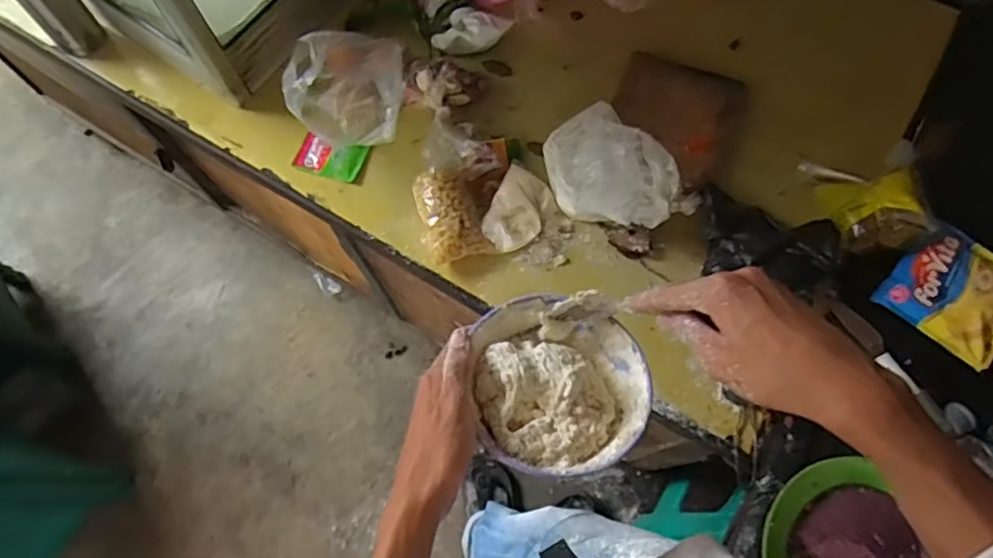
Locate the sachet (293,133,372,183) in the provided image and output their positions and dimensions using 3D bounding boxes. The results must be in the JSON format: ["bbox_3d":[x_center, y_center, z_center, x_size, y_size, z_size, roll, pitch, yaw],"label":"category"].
[{"bbox_3d":[-0.230,-0.166,0.864,0.096,0.014,0.064,18,65,8],"label":"sachet"}]

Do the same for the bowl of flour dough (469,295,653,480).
[{"bbox_3d":[0.051,0.080,0.491,0.127,0.052,0.136,0,71,0],"label":"bowl of flour dough"}]

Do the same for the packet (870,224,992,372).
[{"bbox_3d":[0.548,0.012,0.742,0.135,0.028,0.133,41,76,13],"label":"packet"}]

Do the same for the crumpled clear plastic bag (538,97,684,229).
[{"bbox_3d":[0.138,-0.139,0.800,0.126,0.078,0.191,-31,74,-10],"label":"crumpled clear plastic bag"}]

